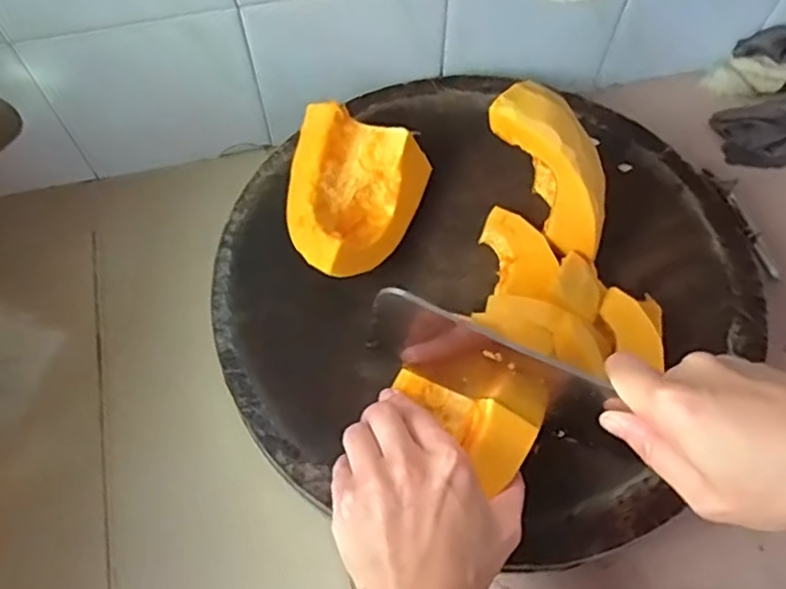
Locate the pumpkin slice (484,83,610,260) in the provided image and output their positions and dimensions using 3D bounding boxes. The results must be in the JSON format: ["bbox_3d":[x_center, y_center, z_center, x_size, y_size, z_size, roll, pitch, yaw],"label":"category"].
[{"bbox_3d":[0.104,-0.073,0.404,0.048,0.127,0.038,13,57,46],"label":"pumpkin slice"}]

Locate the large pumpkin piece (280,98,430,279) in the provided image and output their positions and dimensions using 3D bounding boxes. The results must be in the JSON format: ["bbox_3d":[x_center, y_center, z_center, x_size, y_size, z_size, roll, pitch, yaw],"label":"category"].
[{"bbox_3d":[-0.034,-0.063,0.454,0.089,0.051,0.117,20,64,8],"label":"large pumpkin piece"}]

